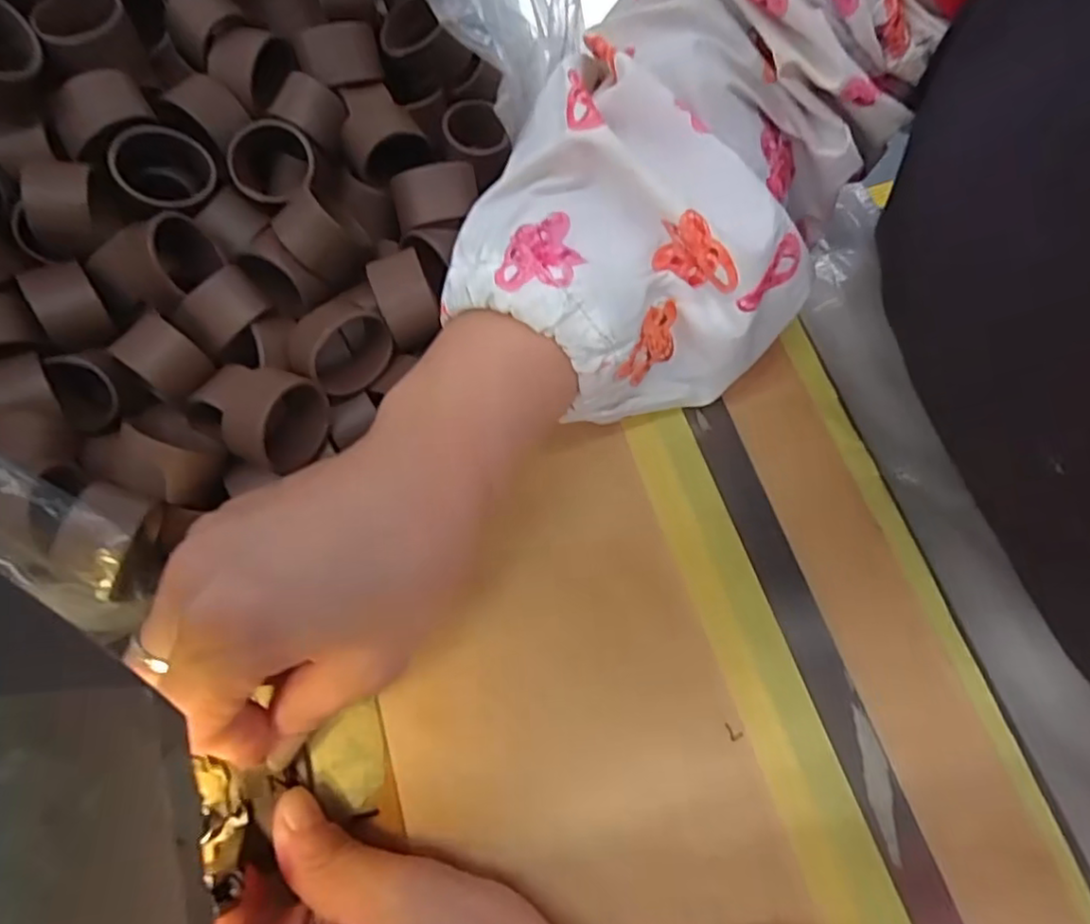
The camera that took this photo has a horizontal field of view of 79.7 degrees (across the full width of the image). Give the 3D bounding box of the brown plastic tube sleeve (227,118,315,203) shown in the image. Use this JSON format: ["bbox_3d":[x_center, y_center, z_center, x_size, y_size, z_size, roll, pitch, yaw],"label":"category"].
[{"bbox_3d":[-0.094,-0.104,0.232,0.029,0.018,0.029,0,94,5],"label":"brown plastic tube sleeve"}]

